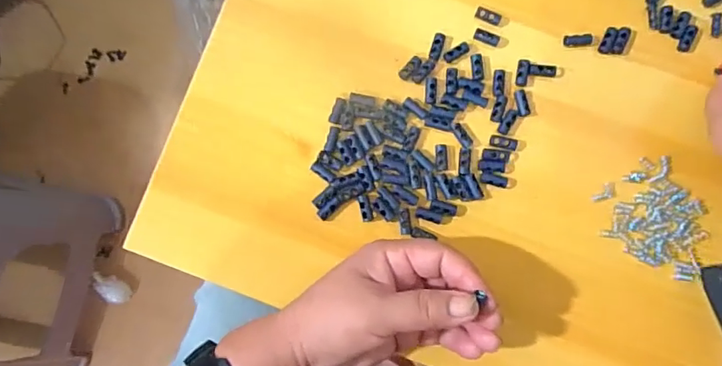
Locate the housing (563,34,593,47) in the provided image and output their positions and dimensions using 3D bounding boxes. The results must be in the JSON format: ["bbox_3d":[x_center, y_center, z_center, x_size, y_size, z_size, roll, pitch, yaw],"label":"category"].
[{"bbox_3d":[0.153,-0.101,0.359,0.020,0.004,0.008,-1,85,2],"label":"housing"}]

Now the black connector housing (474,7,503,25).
[{"bbox_3d":[0.091,-0.119,0.363,0.019,0.004,0.009,18,86,4],"label":"black connector housing"}]

